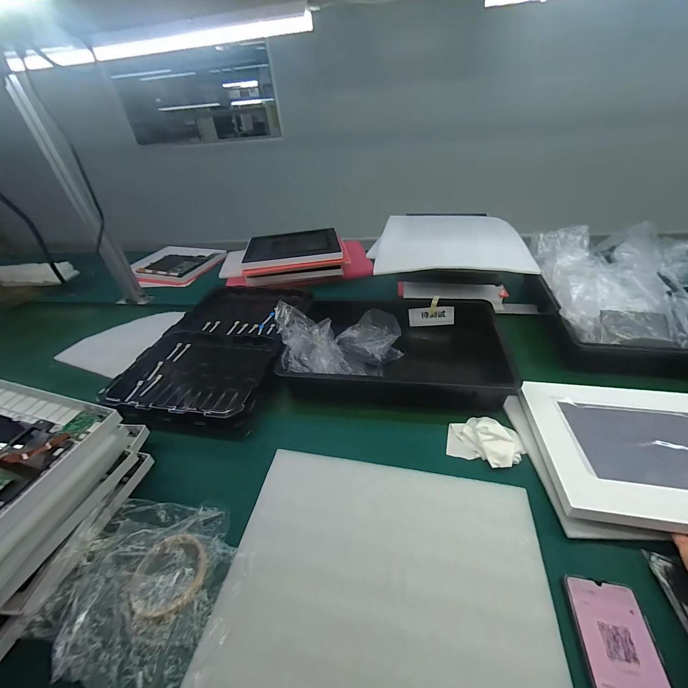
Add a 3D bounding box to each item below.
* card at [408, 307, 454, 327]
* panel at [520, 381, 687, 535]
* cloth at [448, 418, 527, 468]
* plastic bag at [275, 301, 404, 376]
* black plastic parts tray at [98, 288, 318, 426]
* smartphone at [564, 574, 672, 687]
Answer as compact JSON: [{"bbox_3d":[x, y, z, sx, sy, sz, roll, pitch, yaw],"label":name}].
[{"bbox_3d":[0.214,-0.066,0.775,0.106,0.048,0.005,-3,25,15],"label":"card"},{"bbox_3d":[0.441,0.146,0.461,0.294,0.028,0.264,1,31,11],"label":"panel"},{"bbox_3d":[0.228,0.150,0.510,0.109,0.029,0.084,15,42,24],"label":"cloth"},{"bbox_3d":[-0.004,-0.004,0.669,0.251,0.104,0.150,-8,38,-5],"label":"plastic bag"},{"bbox_3d":[-0.282,-0.005,0.761,0.326,0.054,0.494,4,38,11],"label":"black plastic parts tray"},{"bbox_3d":[0.278,0.319,0.309,0.071,0.009,0.144,5,38,12],"label":"smartphone"}]

